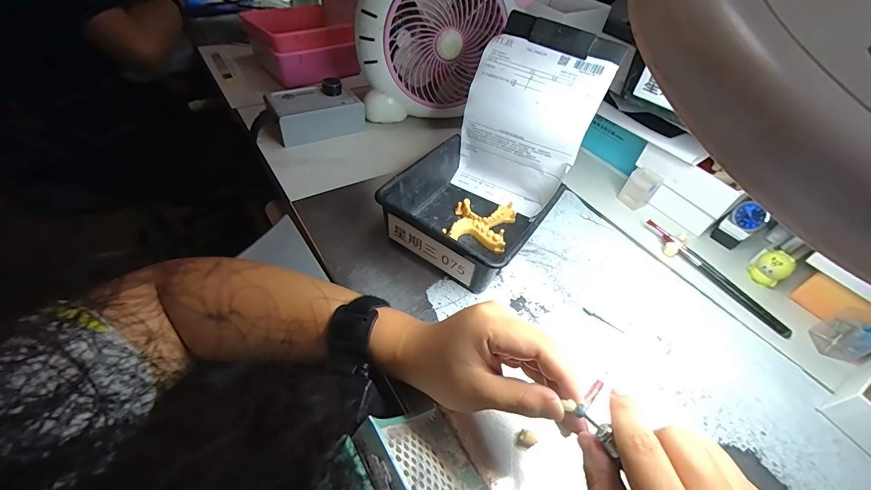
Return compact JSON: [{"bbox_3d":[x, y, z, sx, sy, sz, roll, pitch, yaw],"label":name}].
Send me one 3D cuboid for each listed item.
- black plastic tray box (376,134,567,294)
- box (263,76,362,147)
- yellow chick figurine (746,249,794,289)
[{"bbox_3d":[0.041,-0.040,0.444,0.162,0.068,0.174,30,50,18],"label":"black plastic tray box"},{"bbox_3d":[-0.189,-0.208,0.576,0.135,0.063,0.070,-25,55,-27],"label":"box"},{"bbox_3d":[0.411,0.030,0.449,0.023,0.043,0.033,-21,52,-25],"label":"yellow chick figurine"}]

